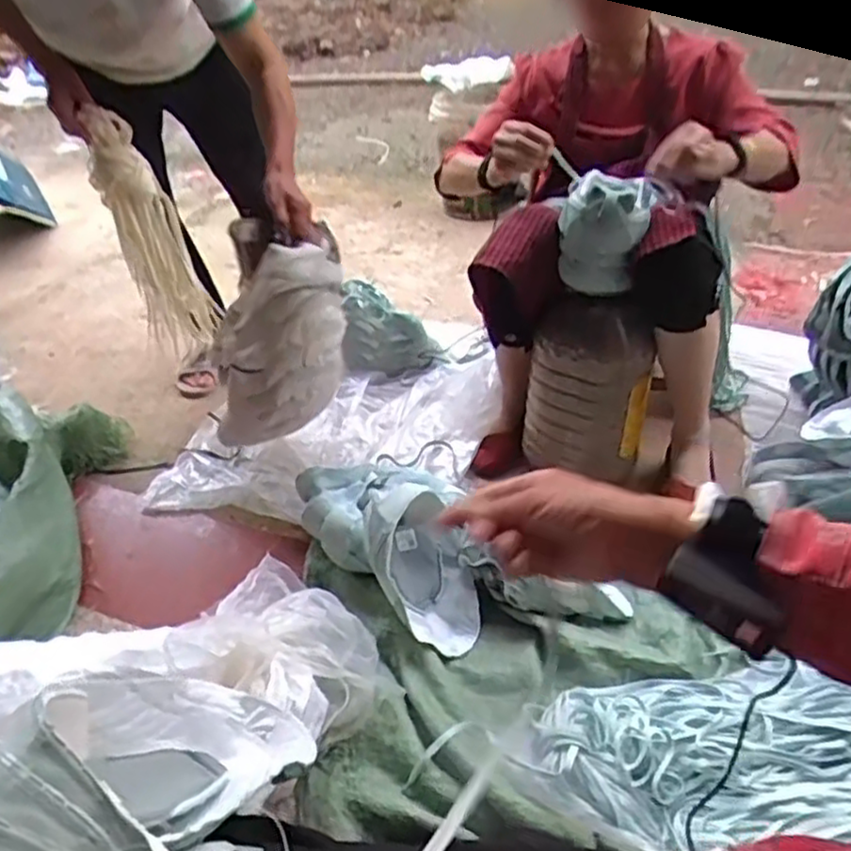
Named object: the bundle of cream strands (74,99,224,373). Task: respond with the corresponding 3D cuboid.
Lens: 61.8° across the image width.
[{"bbox_3d":[-0.555,-0.377,1.477,0.147,0.479,0.058,-22,42,-18],"label":"bundle of cream strands"}]

